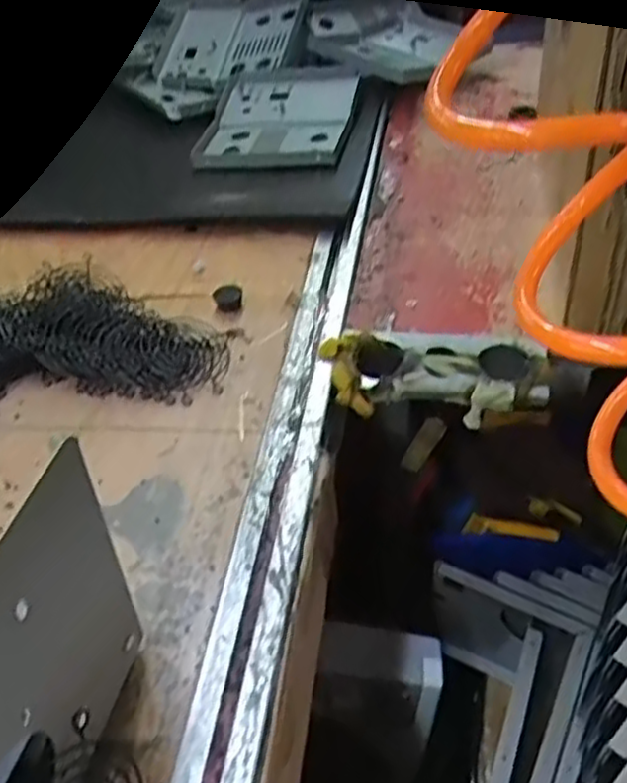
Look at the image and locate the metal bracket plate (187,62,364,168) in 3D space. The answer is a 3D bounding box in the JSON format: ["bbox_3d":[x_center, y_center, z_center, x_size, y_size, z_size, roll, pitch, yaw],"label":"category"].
[{"bbox_3d":[-0.033,-0.274,0.759,0.151,0.036,0.171,6,47,13],"label":"metal bracket plate"}]

